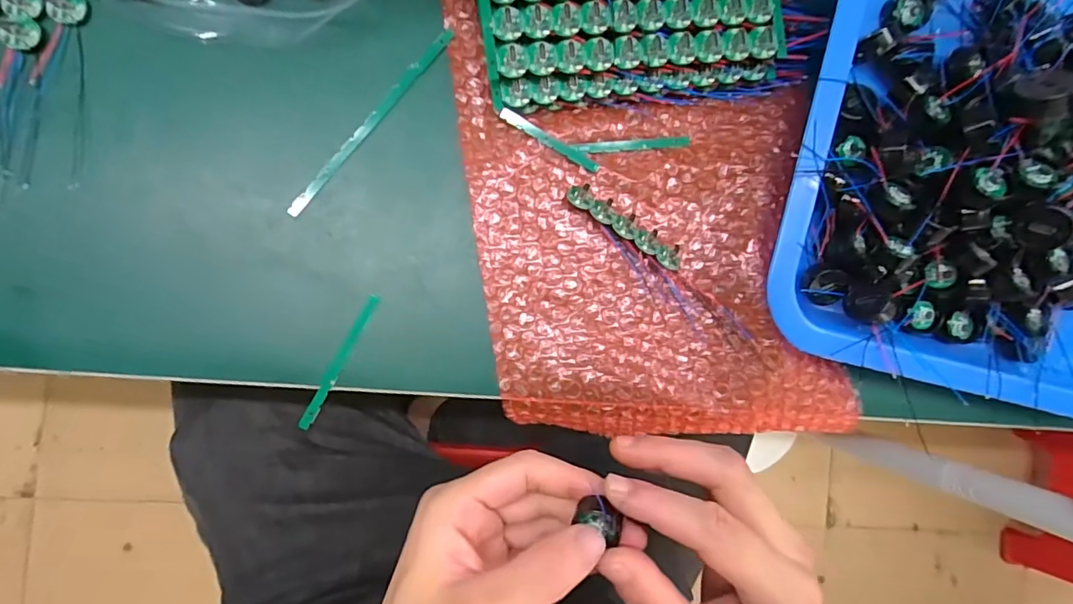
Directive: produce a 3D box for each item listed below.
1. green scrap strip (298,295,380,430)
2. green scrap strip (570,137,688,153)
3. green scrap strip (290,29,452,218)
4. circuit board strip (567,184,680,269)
[{"bbox_3d":[-0.096,0.029,0.253,0.006,0.004,0.072,28,87,-7],"label":"green scrap strip"},{"bbox_3d":[0.051,-0.083,0.274,0.066,0.004,0.005,-7,91,-7],"label":"green scrap strip"},{"bbox_3d":[-0.082,-0.090,0.258,0.006,0.005,0.120,39,85,-6],"label":"green scrap strip"},{"bbox_3d":[0.047,-0.040,0.269,0.067,0.010,0.015,33,86,-6],"label":"circuit board strip"}]

